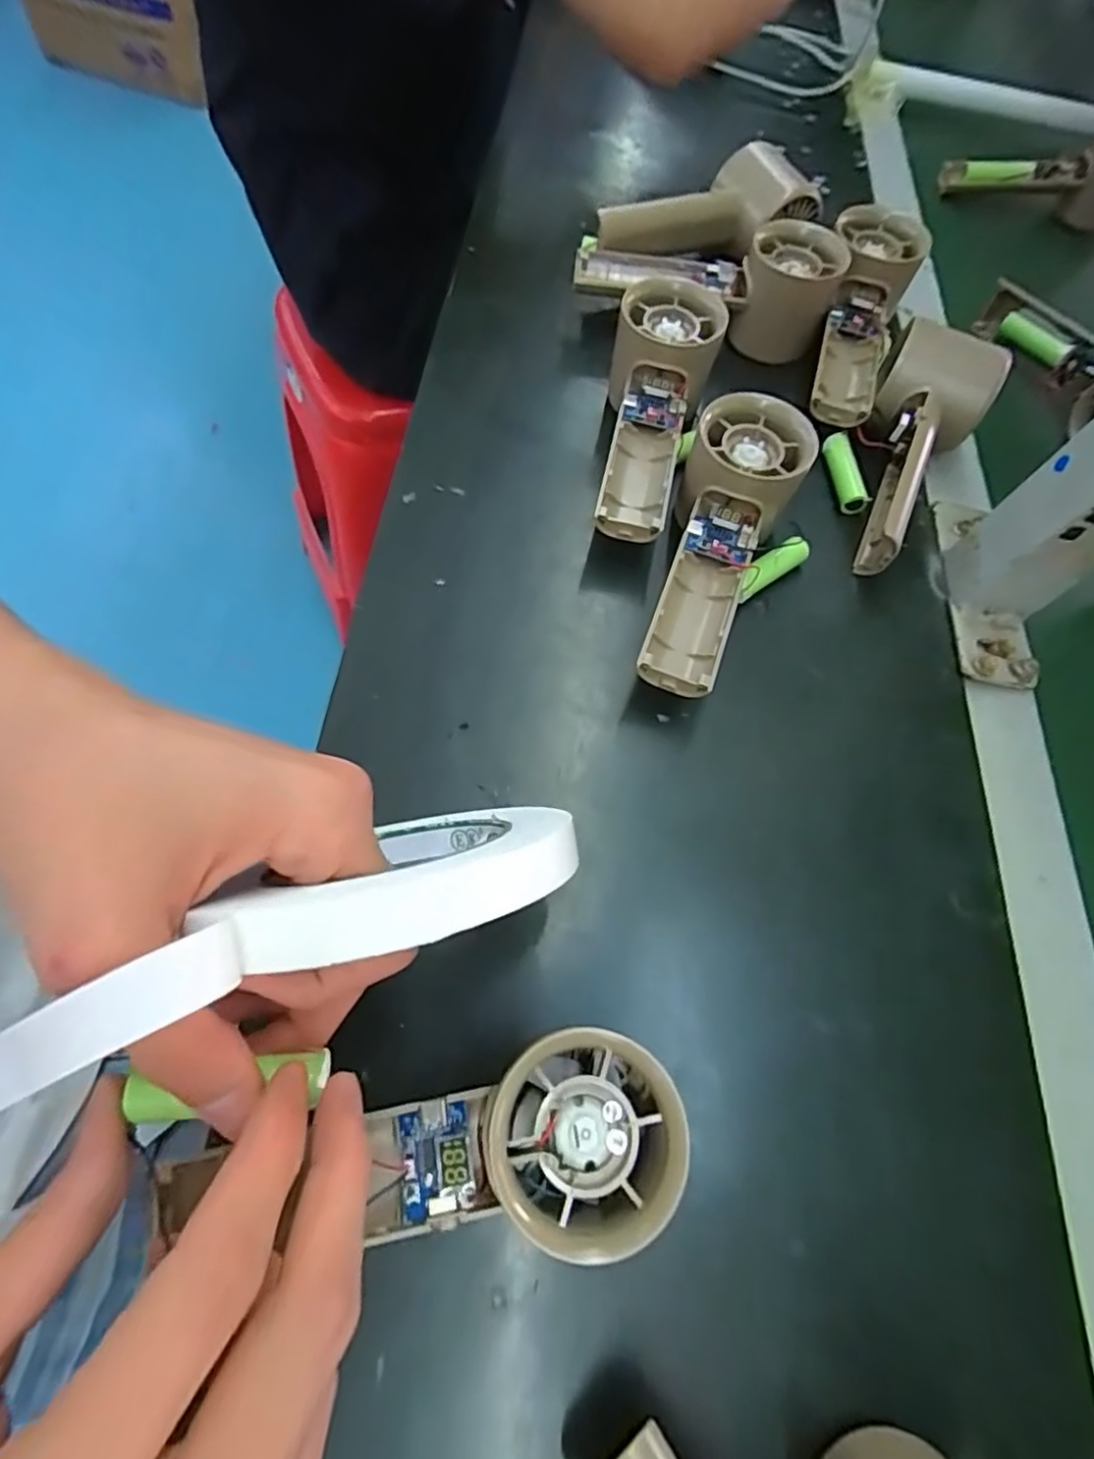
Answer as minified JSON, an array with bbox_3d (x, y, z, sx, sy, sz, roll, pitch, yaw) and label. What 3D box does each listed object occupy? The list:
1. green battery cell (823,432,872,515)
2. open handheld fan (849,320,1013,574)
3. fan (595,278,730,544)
[{"bbox_3d":[0.170,-0.145,0.371,0.016,0.015,0.049,-7,65,-6],"label":"green battery cell"},{"bbox_3d":[0.203,-0.151,0.358,0.061,0.051,0.150,19,82,6],"label":"open handheld fan"},{"bbox_3d":[0.056,-0.164,0.348,0.052,0.059,0.151,12,65,2],"label":"fan"}]

